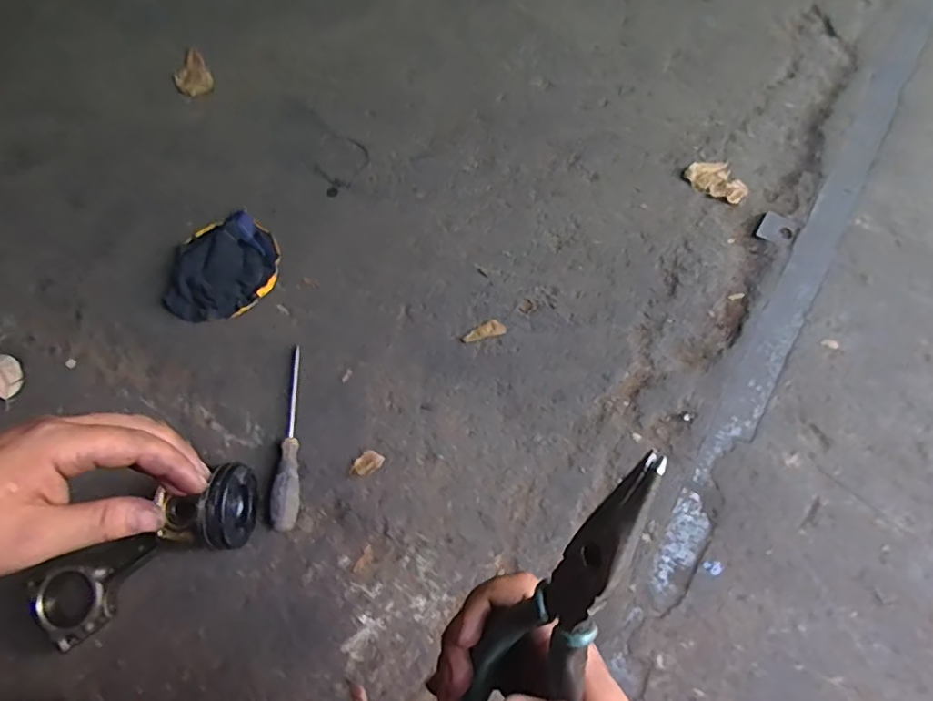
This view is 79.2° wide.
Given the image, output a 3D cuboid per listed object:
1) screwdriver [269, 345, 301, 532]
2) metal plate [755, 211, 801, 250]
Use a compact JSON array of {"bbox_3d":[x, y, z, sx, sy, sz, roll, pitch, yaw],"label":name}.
[{"bbox_3d":[-0.222,0.106,0.713,0.028,0.036,0.232,-3,66,-1],"label":"screwdriver"},{"bbox_3d":[0.451,-0.174,0.813,0.052,0.005,0.048,34,71,14],"label":"metal plate"}]

